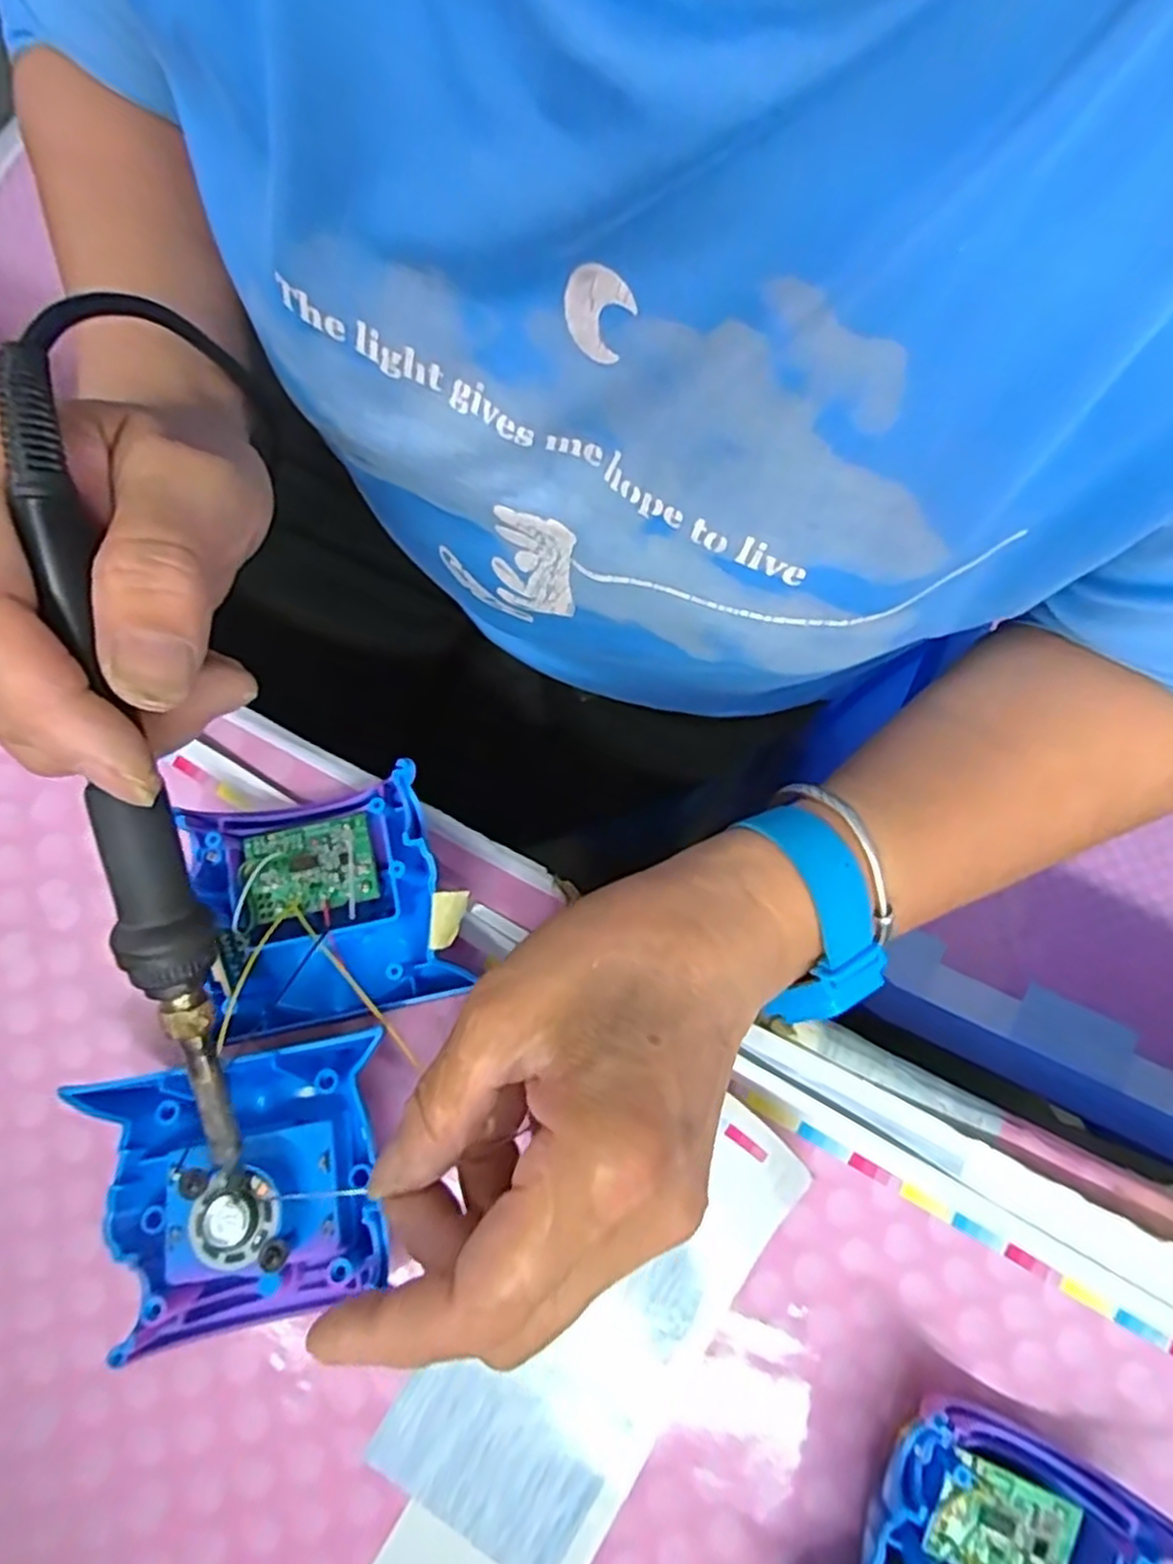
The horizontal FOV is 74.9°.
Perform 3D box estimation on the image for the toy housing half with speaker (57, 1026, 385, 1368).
[{"bbox_3d":[-0.108,0.129,0.239,0.081,0.034,0.081,-9,80,-3],"label":"toy housing half with speaker"}]

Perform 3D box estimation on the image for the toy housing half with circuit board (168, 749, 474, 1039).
[{"bbox_3d":[-0.092,0.042,0.264,0.082,0.031,0.074,-13,80,-3],"label":"toy housing half with circuit board"}]

